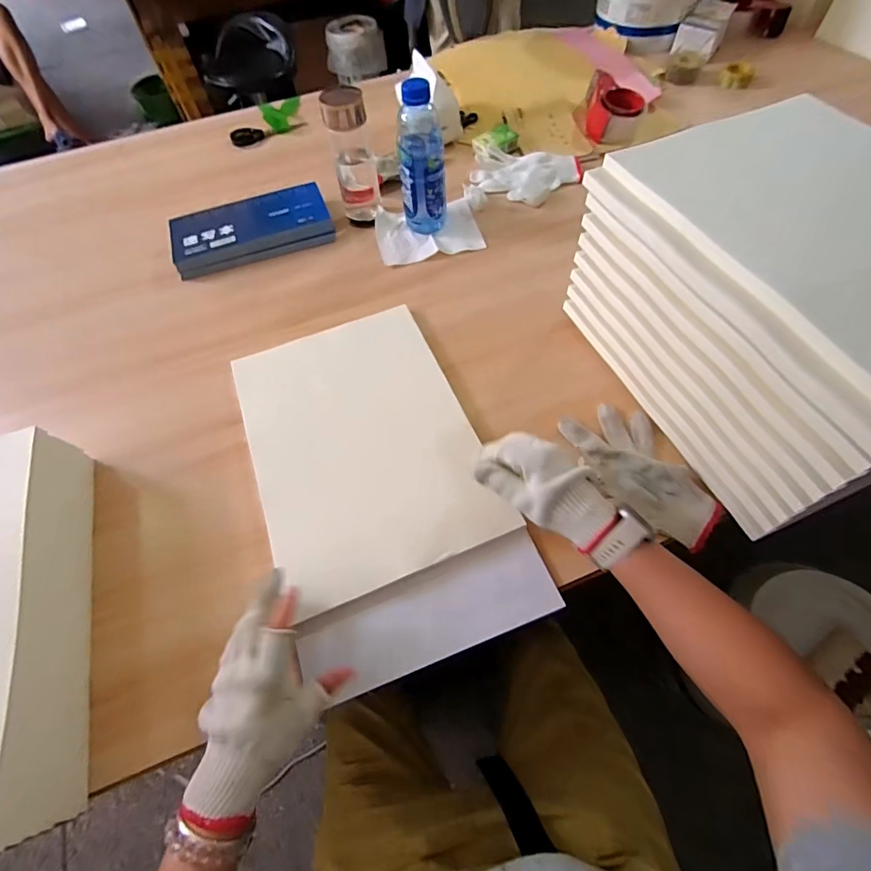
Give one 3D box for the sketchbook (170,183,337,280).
[{"bbox_3d":[-0.313,-0.358,0.764,0.262,0.032,0.135,-19,60,-7],"label":"sketchbook"}]

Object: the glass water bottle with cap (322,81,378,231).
[{"bbox_3d":[-0.129,-0.432,0.715,0.066,0.194,0.069,-13,59,-4],"label":"glass water bottle with cap"}]

